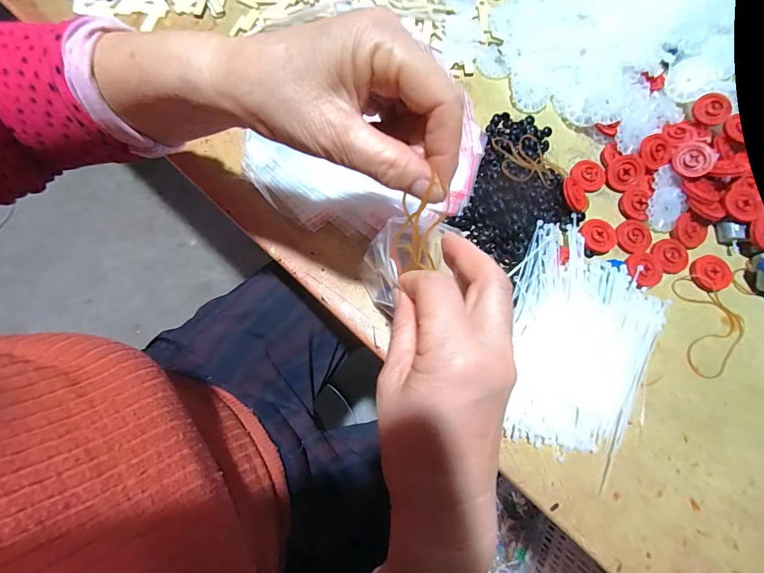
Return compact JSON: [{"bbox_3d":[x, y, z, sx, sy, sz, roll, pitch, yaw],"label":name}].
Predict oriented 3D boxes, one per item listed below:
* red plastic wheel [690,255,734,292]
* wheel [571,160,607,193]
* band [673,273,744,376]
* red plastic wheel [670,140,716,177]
[{"bbox_3d":[0.299,-0.011,0.330,0.028,0.011,0.031,-32,79,-6],"label":"red plastic wheel"},{"bbox_3d":[0.202,-0.108,0.355,0.030,0.006,0.032,0,78,1],"label":"wheel"},{"bbox_3d":[0.295,0.034,0.323,0.058,0.006,0.090,0,78,1],"label":"band"},{"bbox_3d":[0.290,-0.118,0.338,0.032,0.008,0.034,-8,76,26],"label":"red plastic wheel"}]

